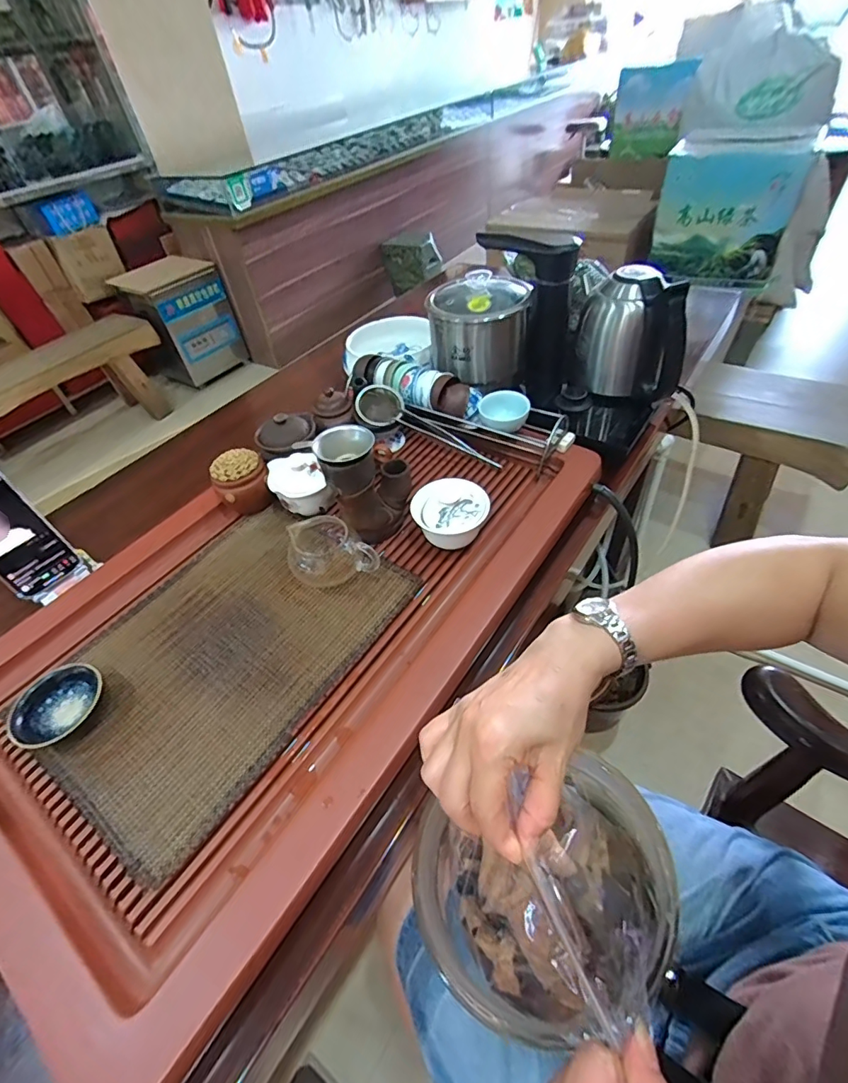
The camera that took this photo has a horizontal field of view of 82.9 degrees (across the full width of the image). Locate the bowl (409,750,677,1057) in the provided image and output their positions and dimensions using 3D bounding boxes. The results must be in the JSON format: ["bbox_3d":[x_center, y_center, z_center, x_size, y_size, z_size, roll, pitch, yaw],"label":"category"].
[{"bbox_3d":[0.085,0.232,0.332,0.178,0.136,0.144,-11,47,-5],"label":"bowl"}]

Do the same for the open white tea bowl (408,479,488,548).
[{"bbox_3d":[0.033,-0.027,0.594,0.093,0.072,0.080,-7,47,-1],"label":"open white tea bowl"}]

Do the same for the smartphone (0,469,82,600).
[{"bbox_3d":[-0.516,-0.011,0.594,0.018,0.163,0.082,2,39,48],"label":"smartphone"}]

